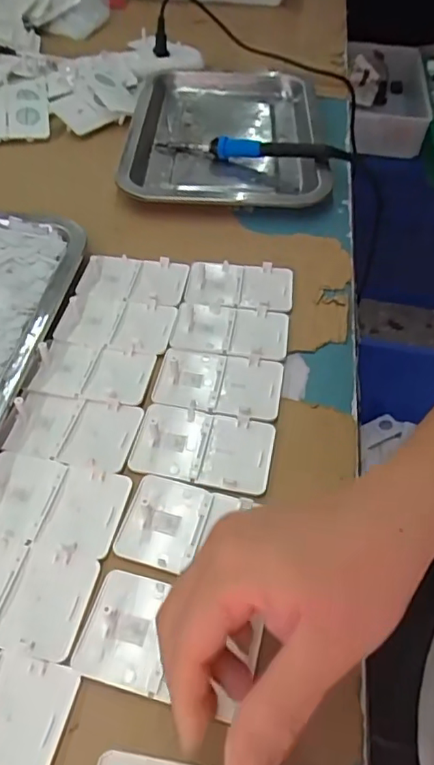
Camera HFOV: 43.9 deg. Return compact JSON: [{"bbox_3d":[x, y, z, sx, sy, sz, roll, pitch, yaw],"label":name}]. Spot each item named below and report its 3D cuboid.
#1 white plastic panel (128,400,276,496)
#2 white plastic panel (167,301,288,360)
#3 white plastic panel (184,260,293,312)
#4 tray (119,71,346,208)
[{"bbox_3d":[-0.009,0.040,0.342,0.086,0.004,0.053,12,50,5],"label":"white plastic panel"},{"bbox_3d":[0.011,-0.042,0.407,0.085,0.007,0.055,10,50,3],"label":"white plastic panel"},{"bbox_3d":[0.019,-0.081,0.441,0.086,0.008,0.054,8,50,2],"label":"white plastic panel"},{"bbox_3d":[0.013,-0.282,0.613,0.220,0.044,0.325,2,50,-3],"label":"tray"}]

